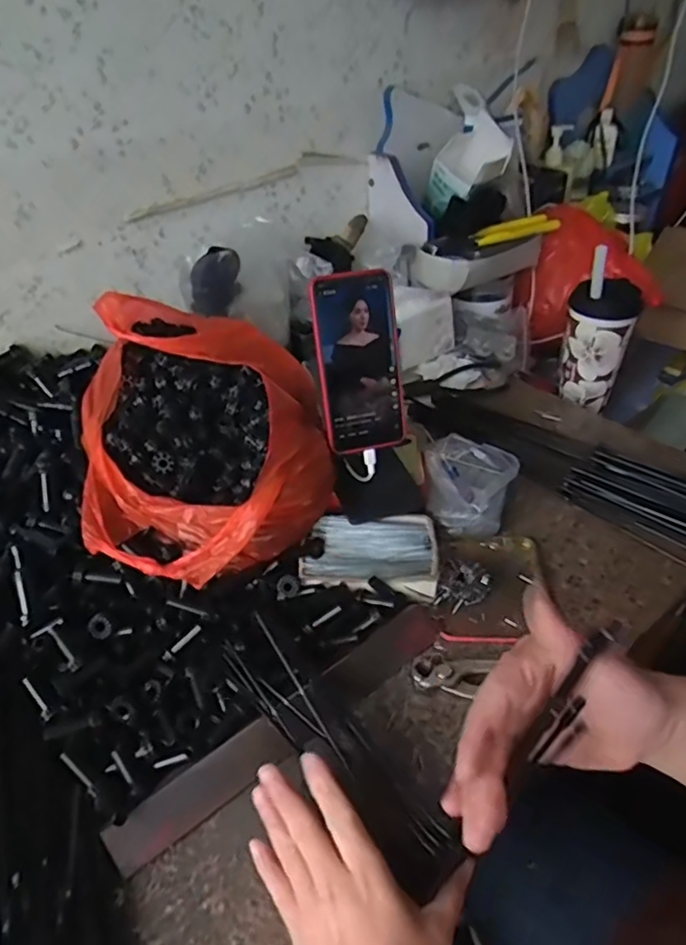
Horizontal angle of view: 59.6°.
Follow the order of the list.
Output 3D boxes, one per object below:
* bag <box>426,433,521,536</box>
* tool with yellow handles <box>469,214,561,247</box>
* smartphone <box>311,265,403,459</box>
[{"bbox_3d":[0.135,0.011,0.635,0.089,0.045,0.113,3,41,8],"label":"bag"},{"bbox_3d":[0.249,-0.351,0.868,0.135,0.020,0.028,-15,42,-13],"label":"tool with yellow handles"},{"bbox_3d":[0.015,-0.101,0.557,0.078,0.160,0.008,-10,16,-12],"label":"smartphone"}]

